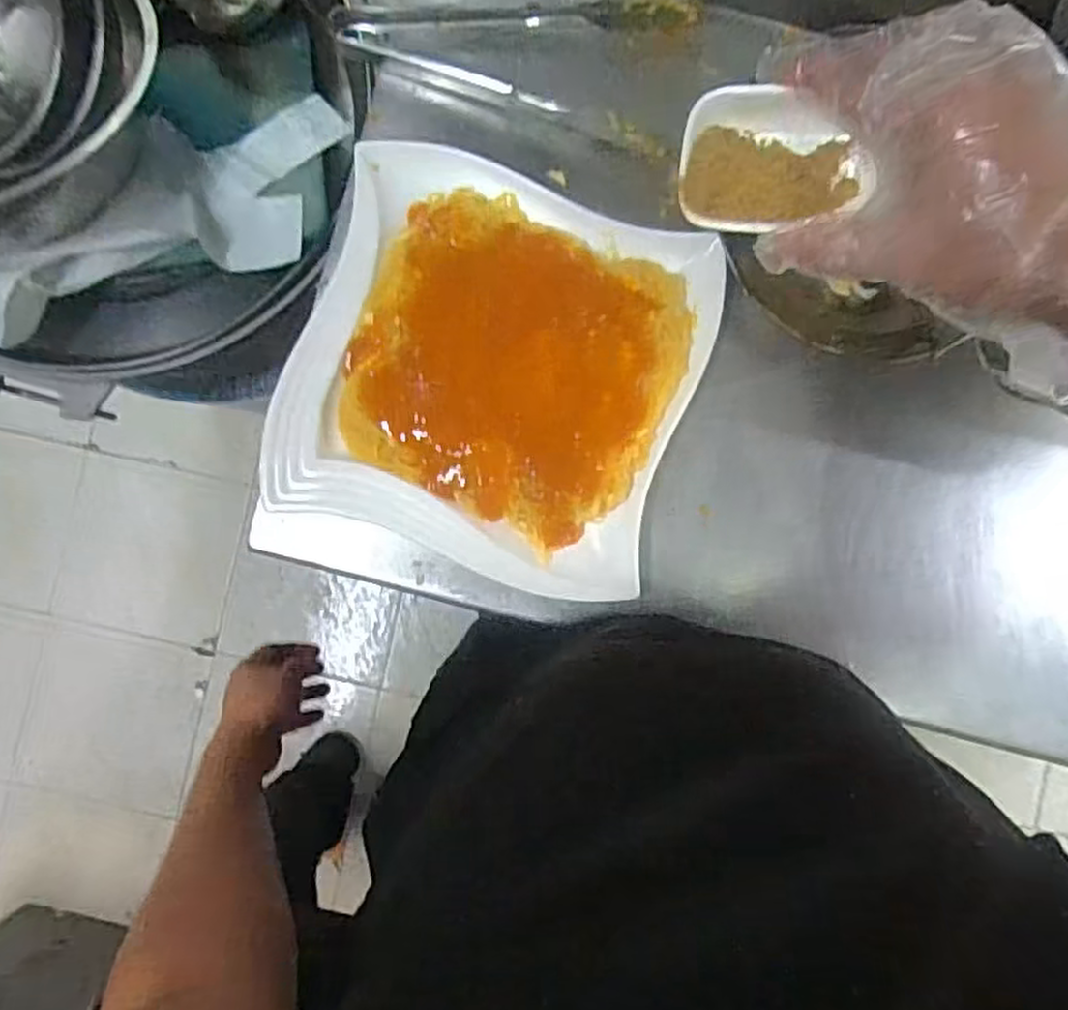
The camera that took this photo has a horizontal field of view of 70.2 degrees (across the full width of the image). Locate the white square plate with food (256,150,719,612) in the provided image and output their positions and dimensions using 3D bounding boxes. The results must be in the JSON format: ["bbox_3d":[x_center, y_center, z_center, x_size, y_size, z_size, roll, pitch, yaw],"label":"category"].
[{"bbox_3d":[-0.026,-0.092,0.527,0.260,0.033,0.259,18,88,-1],"label":"white square plate with food"}]

